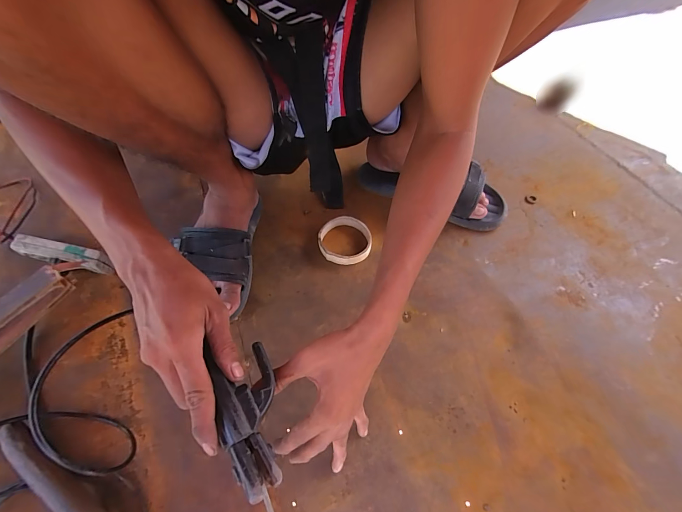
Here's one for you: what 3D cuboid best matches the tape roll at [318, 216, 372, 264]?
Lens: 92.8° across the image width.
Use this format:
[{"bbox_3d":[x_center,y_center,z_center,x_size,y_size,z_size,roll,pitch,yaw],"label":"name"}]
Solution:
[{"bbox_3d":[0.006,-0.025,0.538,0.086,0.020,0.090,0,56,0],"label":"tape roll"}]

